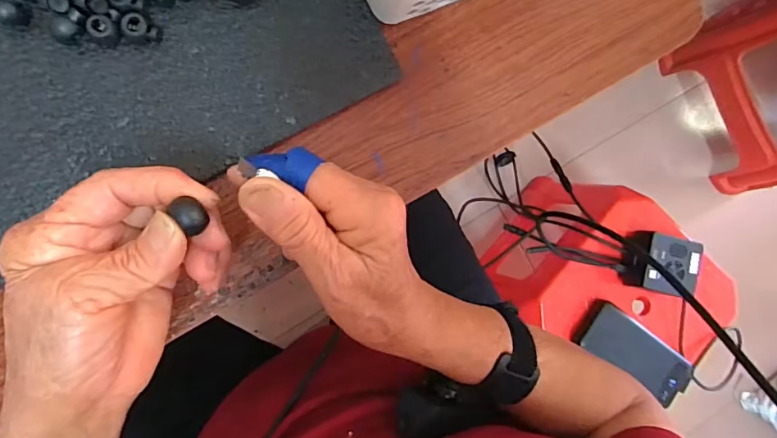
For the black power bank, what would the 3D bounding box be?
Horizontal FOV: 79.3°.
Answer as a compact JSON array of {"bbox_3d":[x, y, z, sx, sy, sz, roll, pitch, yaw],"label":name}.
[{"bbox_3d":[0.328,0.178,0.622,0.160,0.030,0.066,36,85,-7],"label":"black power bank"}]

